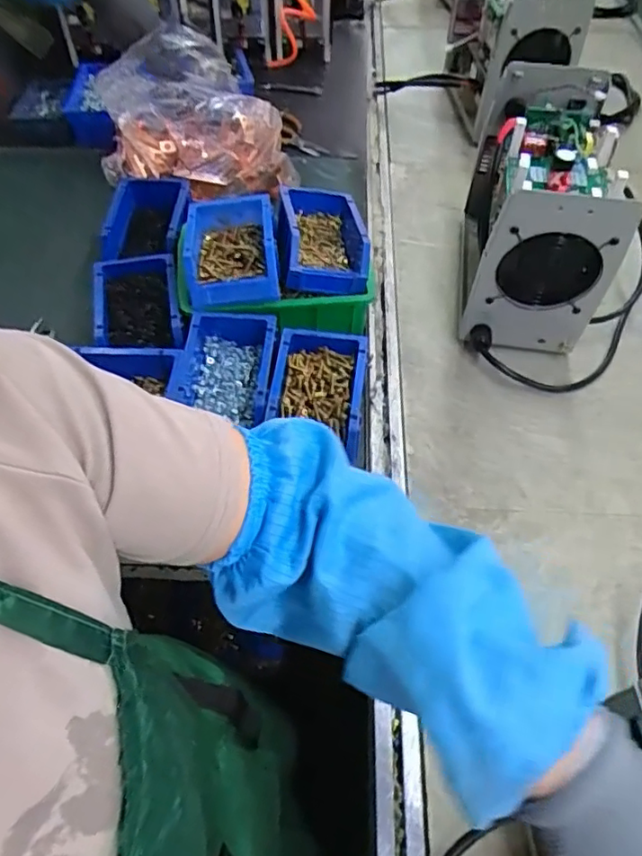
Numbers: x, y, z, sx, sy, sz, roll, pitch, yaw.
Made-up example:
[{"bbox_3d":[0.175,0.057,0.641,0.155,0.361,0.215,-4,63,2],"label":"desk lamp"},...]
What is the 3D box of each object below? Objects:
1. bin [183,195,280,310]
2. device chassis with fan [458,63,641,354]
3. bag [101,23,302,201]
[{"bbox_3d":[-0.112,-0.228,0.723,0.113,0.047,0.167,-6,55,-4],"label":"bin"},{"bbox_3d":[0.284,-0.280,0.765,0.147,0.244,0.314,8,55,6],"label":"device chassis with fan"},{"bbox_3d":[-0.202,-0.477,0.891,0.271,0.162,0.206,-25,58,-16],"label":"bag"}]

